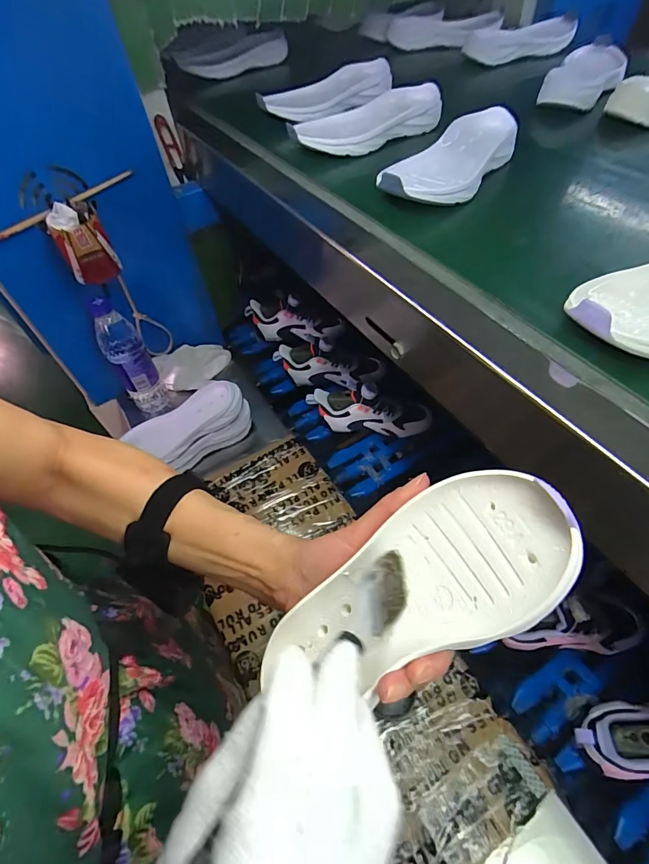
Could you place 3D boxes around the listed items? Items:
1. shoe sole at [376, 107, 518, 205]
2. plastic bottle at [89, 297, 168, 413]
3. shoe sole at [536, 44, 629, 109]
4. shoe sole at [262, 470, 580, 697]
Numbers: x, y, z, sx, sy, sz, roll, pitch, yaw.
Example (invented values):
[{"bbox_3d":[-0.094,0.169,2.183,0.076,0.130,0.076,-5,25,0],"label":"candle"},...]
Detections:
[{"bbox_3d":[0.136,-0.293,0.456,0.091,0.035,0.196,26,60,20],"label":"shoe sole"},{"bbox_3d":[-0.330,-0.118,0.728,0.064,0.221,0.052,-29,58,-16],"label":"plastic bottle"},{"bbox_3d":[0.370,-0.505,0.598,0.084,0.025,0.208,25,60,20],"label":"shoe sole"},{"bbox_3d":[0.042,0.089,0.243,0.192,0.028,0.077,-35,52,20],"label":"shoe sole"}]

